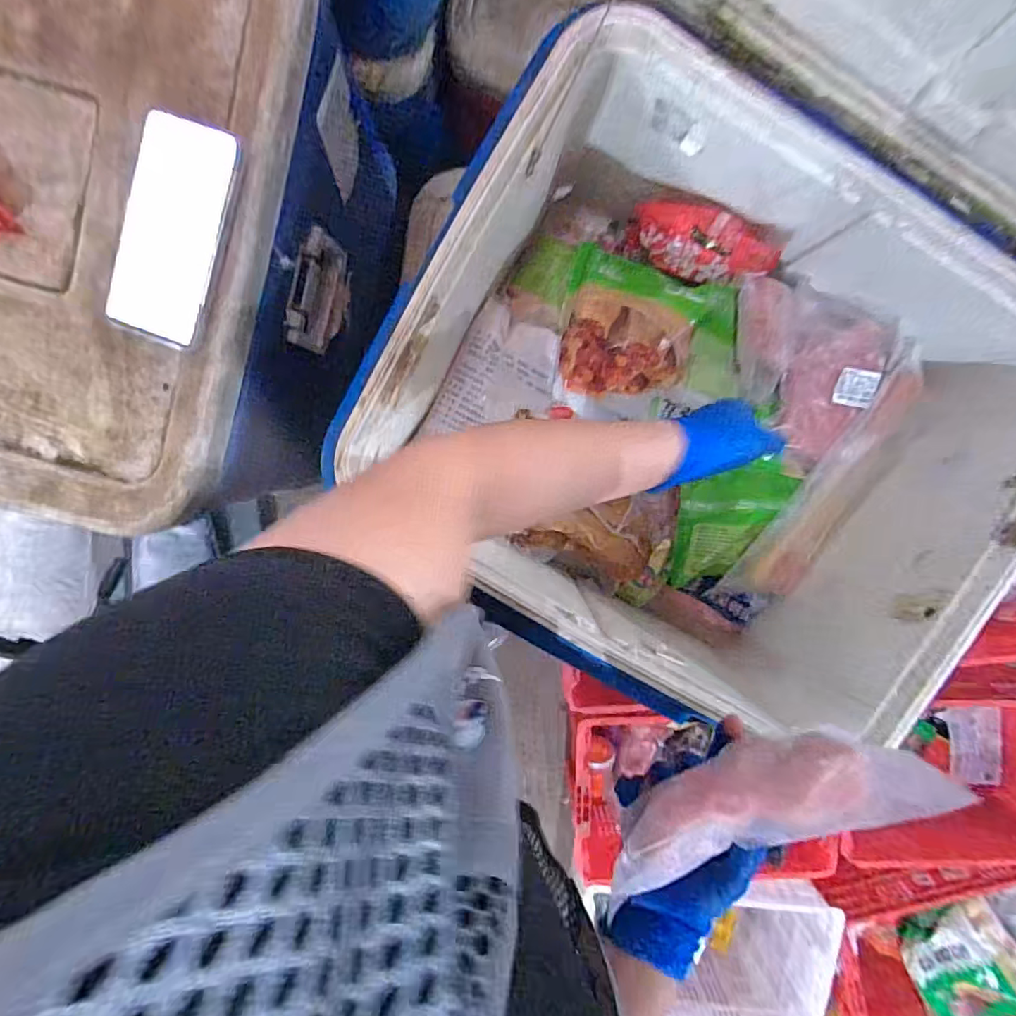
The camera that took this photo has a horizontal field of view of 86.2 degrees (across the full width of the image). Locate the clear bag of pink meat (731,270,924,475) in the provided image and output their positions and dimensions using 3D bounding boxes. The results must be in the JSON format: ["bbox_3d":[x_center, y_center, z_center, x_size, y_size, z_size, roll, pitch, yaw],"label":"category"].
[{"bbox_3d":[0.347,-0.163,0.608,0.165,0.048,0.233,-39,97,2],"label":"clear bag of pink meat"}]

